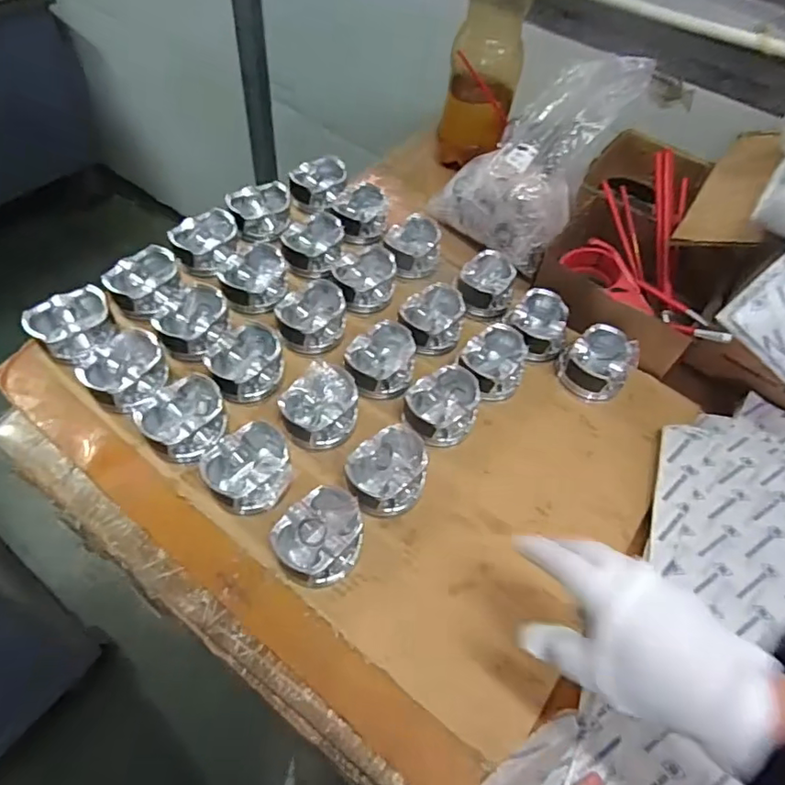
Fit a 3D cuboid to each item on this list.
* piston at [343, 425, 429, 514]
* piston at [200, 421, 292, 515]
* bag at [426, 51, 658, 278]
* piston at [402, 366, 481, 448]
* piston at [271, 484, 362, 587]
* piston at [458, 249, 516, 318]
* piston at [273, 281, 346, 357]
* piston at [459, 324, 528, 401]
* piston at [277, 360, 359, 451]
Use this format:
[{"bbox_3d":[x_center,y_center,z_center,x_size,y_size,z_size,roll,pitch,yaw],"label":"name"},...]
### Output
[{"bbox_3d":[-0.002,0.080,0.540,0.084,0.047,0.067,-35,64,-26],"label":"piston"},{"bbox_3d":[-0.139,0.073,0.531,0.083,0.038,0.087,8,54,1],"label":"piston"},{"bbox_3d":[0.183,-0.327,0.736,0.177,0.199,0.186,34,59,18],"label":"bag"},{"bbox_3d":[0.056,0.014,0.591,0.073,0.044,0.077,3,55,-4],"label":"piston"},{"bbox_3d":[-0.064,0.134,0.499,0.069,0.046,0.080,39,60,21],"label":"piston"},{"bbox_3d":[0.124,-0.137,0.721,0.072,0.060,0.086,20,55,9],"label":"piston"},{"bbox_3d":[-0.096,-0.086,0.655,0.081,0.050,0.089,7,54,0],"label":"piston"},{"bbox_3d":[0.116,-0.032,0.634,0.082,0.047,0.071,-34,64,-25],"label":"piston"},{"bbox_3d":[-0.074,0.018,0.577,0.070,0.052,0.080,39,60,21],"label":"piston"}]

